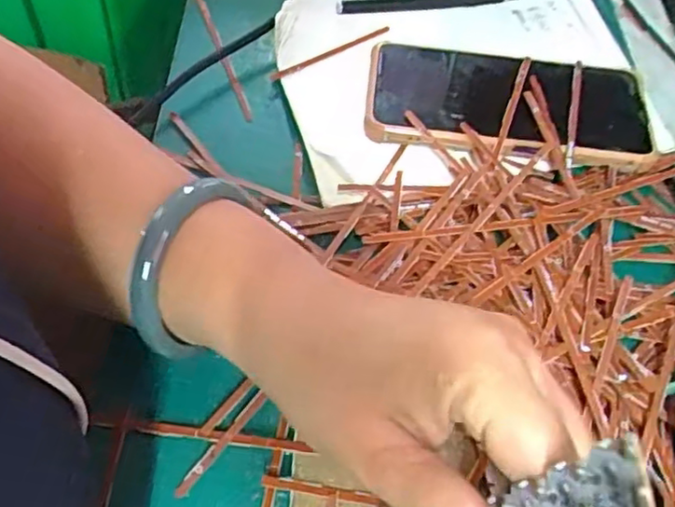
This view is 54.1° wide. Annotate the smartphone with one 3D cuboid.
[{"bbox_3d":[0.097,-0.090,0.377,0.155,0.010,0.070,9,55,-1],"label":"smartphone"}]

